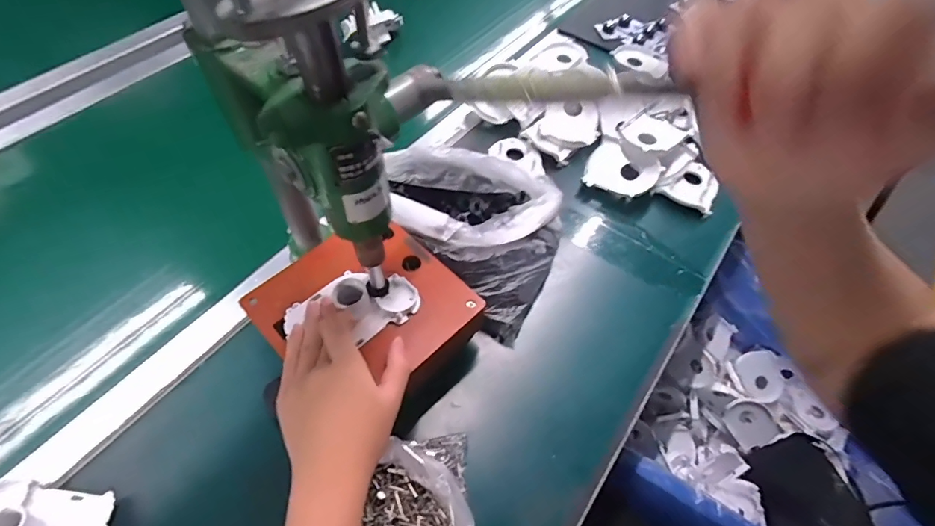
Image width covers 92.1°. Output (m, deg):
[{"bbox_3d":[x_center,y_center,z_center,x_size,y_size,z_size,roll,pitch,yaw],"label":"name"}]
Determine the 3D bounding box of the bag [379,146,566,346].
[{"bbox_3d":[-0.001,-0.049,0.487,0.204,0.070,0.185,25,59,14],"label":"bag"}]

